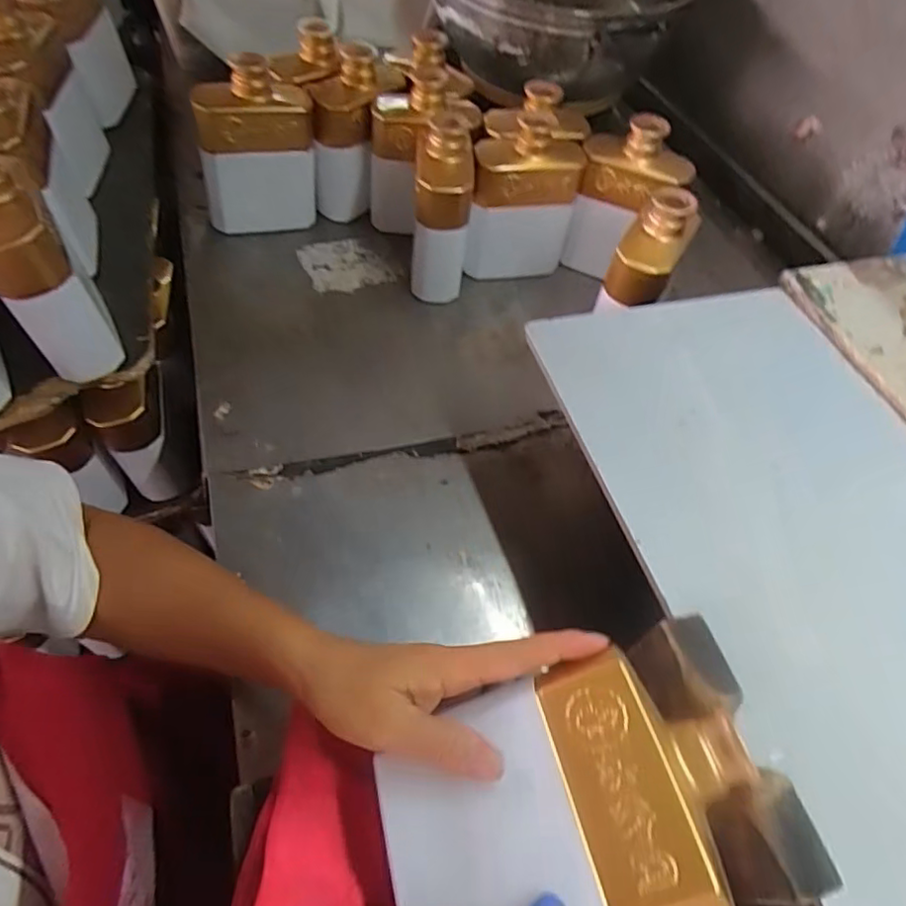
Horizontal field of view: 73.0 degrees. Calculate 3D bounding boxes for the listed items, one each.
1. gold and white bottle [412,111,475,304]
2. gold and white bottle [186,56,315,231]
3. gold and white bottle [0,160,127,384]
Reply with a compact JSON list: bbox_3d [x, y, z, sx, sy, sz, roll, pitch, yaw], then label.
[{"bbox_3d":[-0.010,-0.262,0.639,0.060,0.163,0.110,4,55,0],"label":"gold and white bottle"},{"bbox_3d":[-0.220,-0.336,0.686,0.130,0.167,0.072,-12,57,-11],"label":"gold and white bottle"},{"bbox_3d":[-0.325,-0.135,0.484,0.060,0.161,0.056,-33,63,-23],"label":"gold and white bottle"}]

